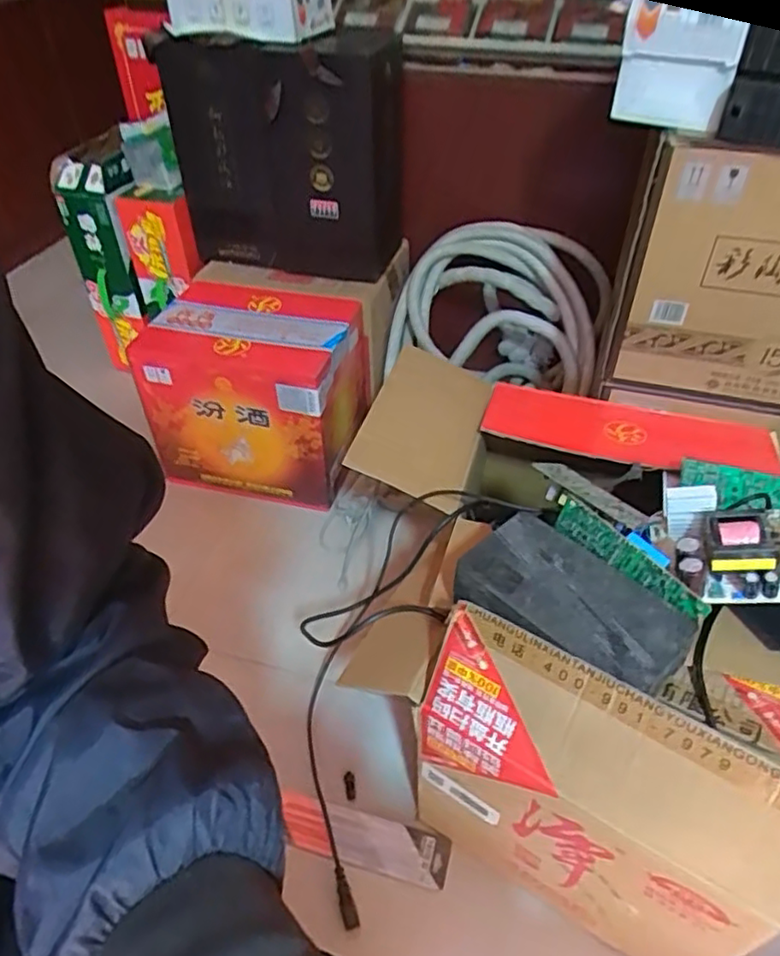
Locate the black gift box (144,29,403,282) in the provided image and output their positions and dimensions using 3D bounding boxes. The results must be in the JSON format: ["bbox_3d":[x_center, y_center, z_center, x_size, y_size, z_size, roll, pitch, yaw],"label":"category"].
[{"bbox_3d":[-0.163,-0.530,1.099,0.370,0.346,0.159,19,47,20],"label":"black gift box"}]

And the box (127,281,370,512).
[{"bbox_3d":[-0.233,-0.147,1.177,0.333,0.307,0.251,12,45,13],"label":"box"}]

